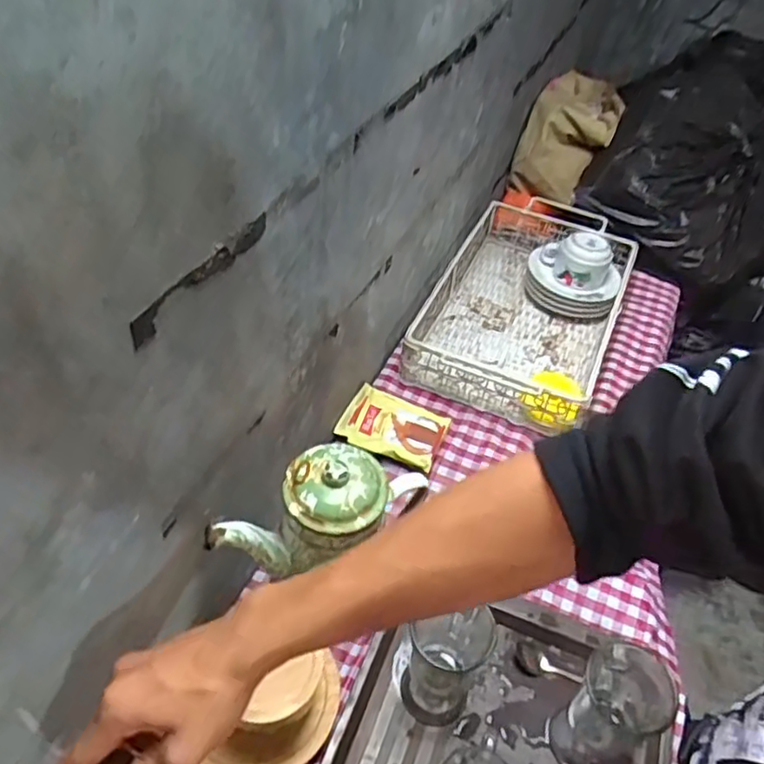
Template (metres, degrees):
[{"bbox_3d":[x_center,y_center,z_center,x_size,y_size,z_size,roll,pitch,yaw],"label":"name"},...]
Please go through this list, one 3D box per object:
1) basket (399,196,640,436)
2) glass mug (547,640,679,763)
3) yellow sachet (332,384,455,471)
[{"bbox_3d":[0.223,-0.121,1.006,0.263,0.095,0.417,21,47,13],"label":"basket"},{"bbox_3d":[0.215,0.314,0.615,0.094,0.106,0.078,-29,56,-31],"label":"glass mug"},{"bbox_3d":[0.014,0.056,0.852,0.132,0.028,0.097,19,47,12],"label":"yellow sachet"}]

